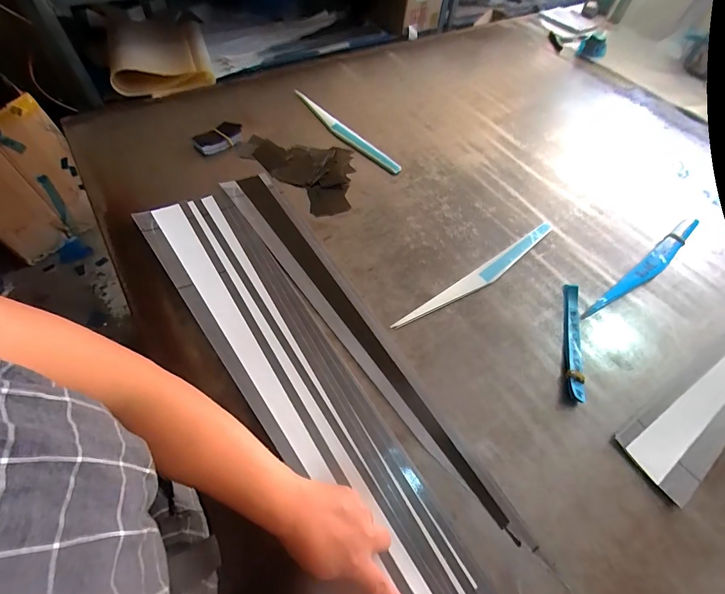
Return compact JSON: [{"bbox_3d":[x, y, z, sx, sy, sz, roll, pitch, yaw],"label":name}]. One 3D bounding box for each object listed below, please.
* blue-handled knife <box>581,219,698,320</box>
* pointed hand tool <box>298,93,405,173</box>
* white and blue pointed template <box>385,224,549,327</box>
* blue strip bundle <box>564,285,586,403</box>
[{"bbox_3d":[0.536,-0.058,0.653,0.396,0.012,0.036,-32,65,-23],"label":"blue-handled knife"},{"bbox_3d":[-0.041,-0.381,0.797,0.031,0.014,0.332,-36,66,-24],"label":"pointed hand tool"},{"bbox_3d":[0.220,-0.041,0.628,0.396,0.010,0.037,-32,60,-20],"label":"white and blue pointed template"},{"bbox_3d":[0.341,0.066,0.564,0.025,0.015,0.214,17,57,6],"label":"blue strip bundle"}]

